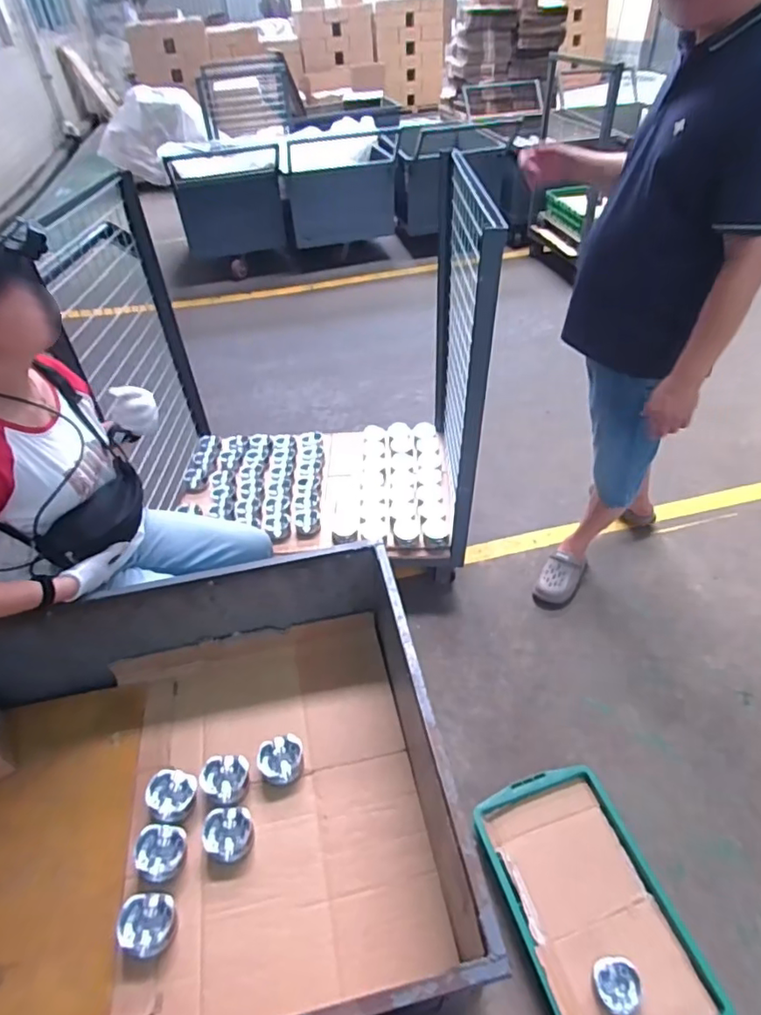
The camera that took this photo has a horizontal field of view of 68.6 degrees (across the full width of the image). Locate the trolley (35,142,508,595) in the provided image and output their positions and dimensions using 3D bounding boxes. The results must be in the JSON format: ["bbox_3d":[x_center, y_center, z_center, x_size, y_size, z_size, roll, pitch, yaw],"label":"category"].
[{"bbox_3d":[-0.252,-0.395,1.785,1.084,1.012,0.704,-2,43,1],"label":"trolley"}]

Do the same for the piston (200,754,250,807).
[{"bbox_3d":[-0.307,0.545,1.110,0.086,0.053,0.088,-2,43,2],"label":"piston"}]

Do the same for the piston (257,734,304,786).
[{"bbox_3d":[-0.198,0.501,1.105,0.086,0.041,0.089,-8,43,-4],"label":"piston"}]

